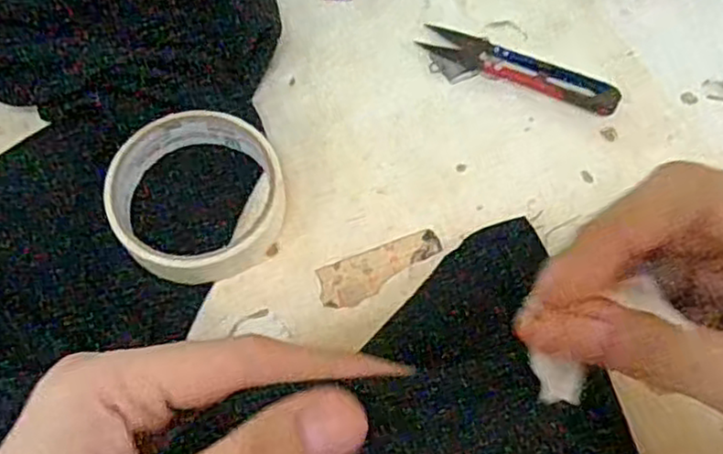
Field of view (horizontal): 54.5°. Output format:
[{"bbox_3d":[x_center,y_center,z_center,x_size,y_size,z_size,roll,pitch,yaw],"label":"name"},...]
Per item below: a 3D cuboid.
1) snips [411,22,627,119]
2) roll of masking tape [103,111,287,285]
[{"bbox_3d":[0.090,-0.090,0.404,0.116,0.007,0.024,24,68,12],"label":"snips"},{"bbox_3d":[-0.082,-0.018,0.360,0.091,0.030,0.087,0,65,1],"label":"roll of masking tape"}]

